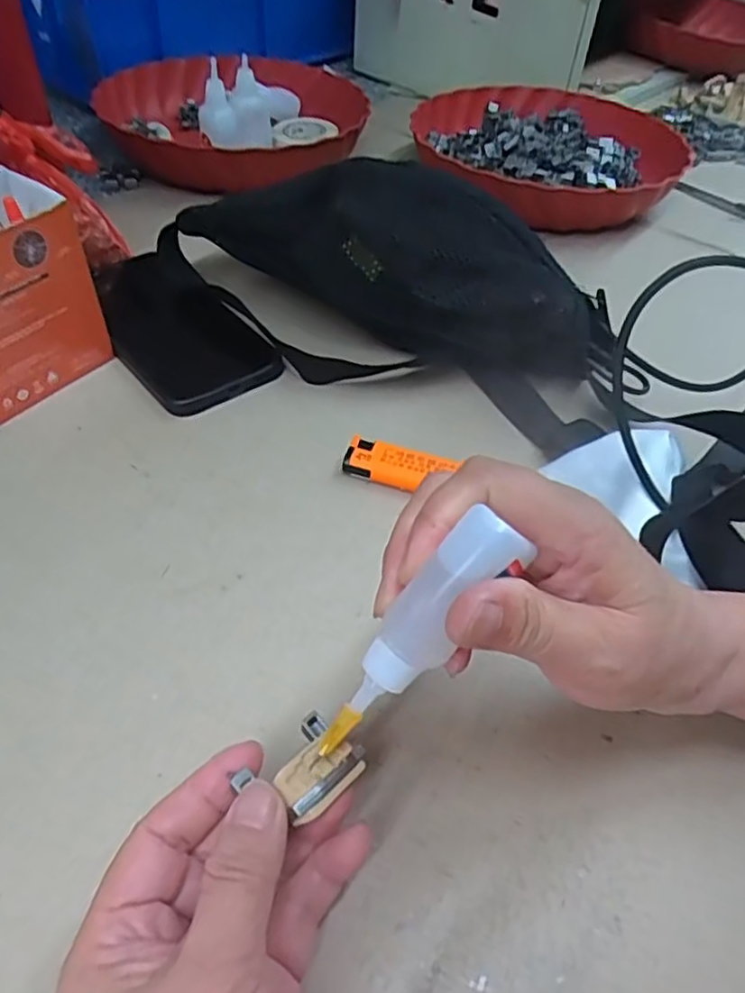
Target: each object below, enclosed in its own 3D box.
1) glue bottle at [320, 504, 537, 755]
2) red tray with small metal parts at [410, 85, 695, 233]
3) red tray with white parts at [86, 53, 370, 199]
[{"bbox_3d":[0.012,0.043,0.204,0.019,0.088,0.017,45,19,31],"label":"glue bottle"},{"bbox_3d":[0.154,-0.315,0.629,0.245,0.047,0.242,23,50,16],"label":"red tray with small metal parts"},{"bbox_3d":[-0.124,-0.367,0.633,0.227,0.073,0.248,-26,54,-25],"label":"red tray with white parts"}]

